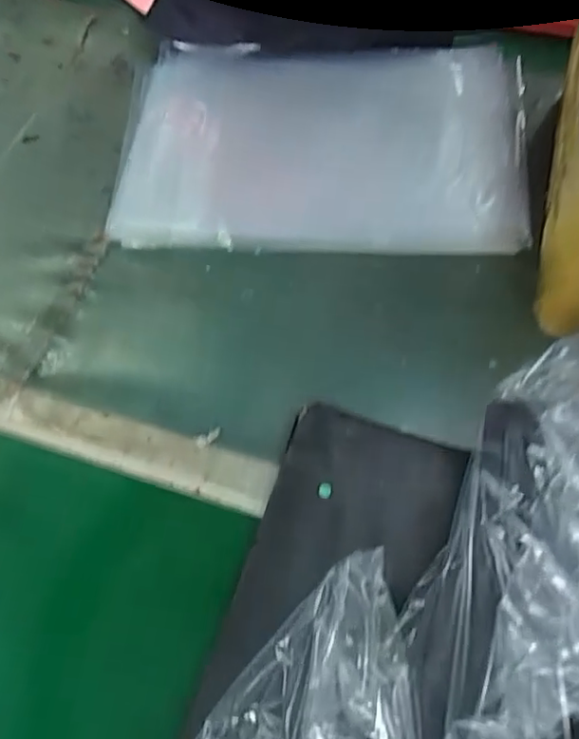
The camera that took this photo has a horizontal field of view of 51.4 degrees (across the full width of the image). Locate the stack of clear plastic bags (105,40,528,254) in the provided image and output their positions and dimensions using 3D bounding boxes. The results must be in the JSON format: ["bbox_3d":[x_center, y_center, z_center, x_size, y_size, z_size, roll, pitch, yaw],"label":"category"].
[{"bbox_3d":[0.028,-0.227,0.594,0.382,0.018,0.259,3,63,5],"label":"stack of clear plastic bags"}]

